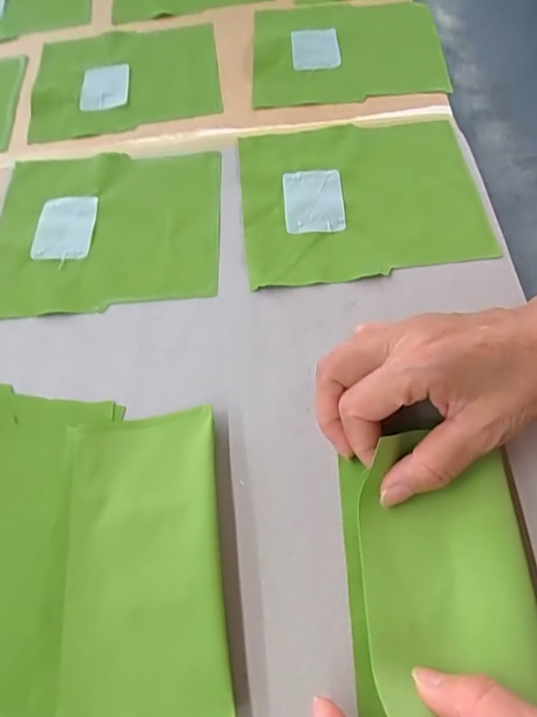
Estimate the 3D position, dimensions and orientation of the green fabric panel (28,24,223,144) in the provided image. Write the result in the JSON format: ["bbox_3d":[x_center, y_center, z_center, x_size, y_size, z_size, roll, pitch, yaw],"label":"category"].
[{"bbox_3d":[-0.129,-0.257,0.467,0.165,0.007,0.138,-8,60,0],"label":"green fabric panel"}]

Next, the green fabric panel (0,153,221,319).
[{"bbox_3d":[-0.118,-0.097,0.375,0.163,0.005,0.144,-4,60,2],"label":"green fabric panel"}]

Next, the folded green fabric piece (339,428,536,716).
[{"bbox_3d":[0.080,0.101,0.240,0.084,0.022,0.129,-2,60,3],"label":"folded green fabric piece"}]

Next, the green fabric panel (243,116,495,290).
[{"bbox_3d":[0.064,-0.120,0.373,0.163,0.004,0.149,-6,60,1],"label":"green fabric panel"}]

